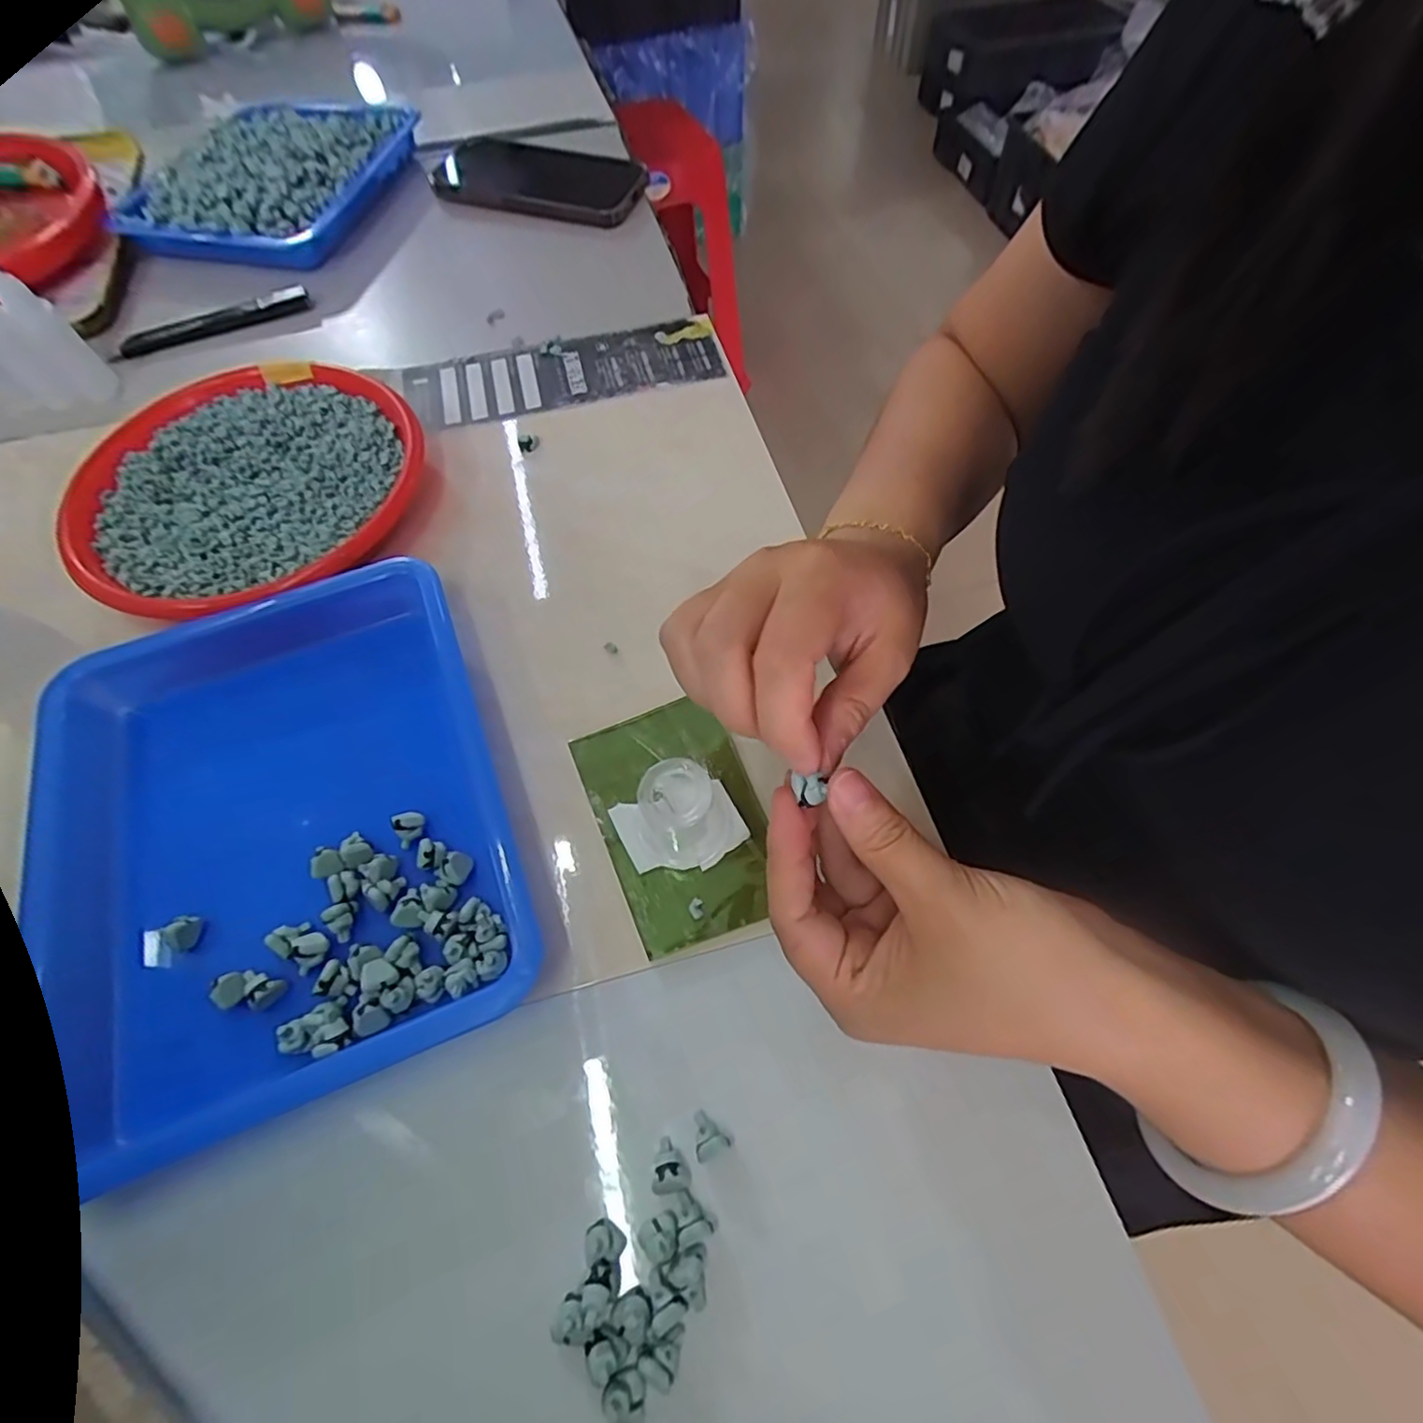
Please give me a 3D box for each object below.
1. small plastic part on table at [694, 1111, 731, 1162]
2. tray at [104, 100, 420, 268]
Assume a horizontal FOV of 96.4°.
[{"bbox_3d":[-0.002,0.141,0.213,0.011,0.010,0.013,-22,62,-13],"label":"small plastic part on table"},{"bbox_3d":[-0.331,-0.408,0.480,0.167,0.043,0.201,13,60,6],"label":"tray"}]

